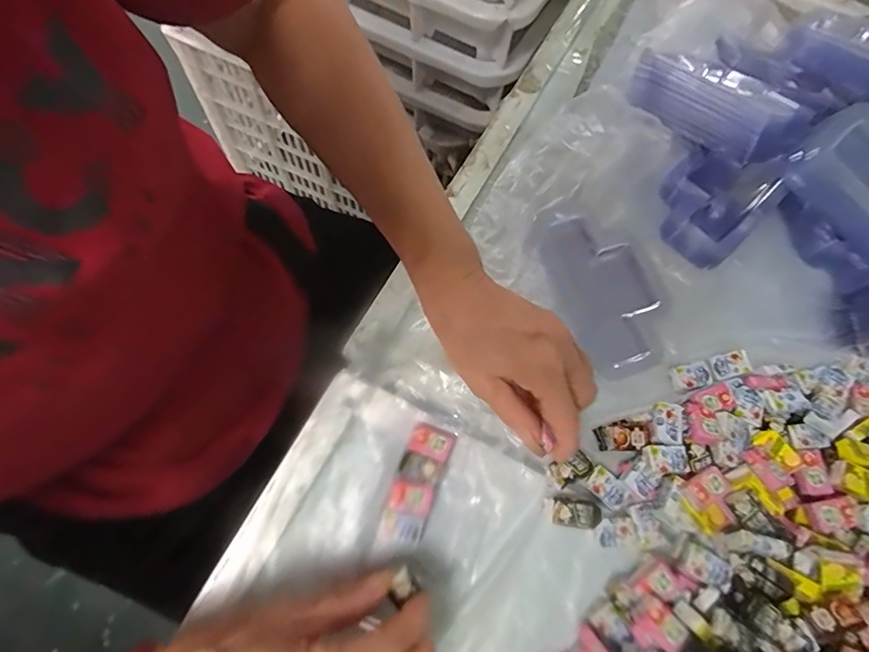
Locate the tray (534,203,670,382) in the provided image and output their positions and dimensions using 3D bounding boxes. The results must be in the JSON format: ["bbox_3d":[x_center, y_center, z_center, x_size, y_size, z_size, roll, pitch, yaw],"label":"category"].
[{"bbox_3d":[0.131,-0.032,0.364,0.082,0.015,0.138,-19,72,-10],"label":"tray"}]

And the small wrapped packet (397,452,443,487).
[{"bbox_3d":[-0.009,0.092,0.306,0.026,0.004,0.016,23,70,5],"label":"small wrapped packet"}]

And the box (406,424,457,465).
[{"bbox_3d":[-0.002,0.077,0.314,0.027,0.006,0.020,23,70,5],"label":"box"}]

